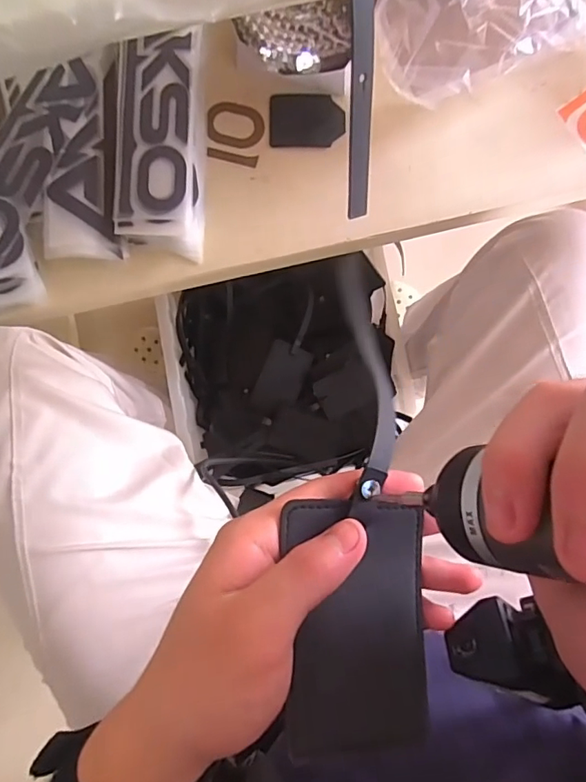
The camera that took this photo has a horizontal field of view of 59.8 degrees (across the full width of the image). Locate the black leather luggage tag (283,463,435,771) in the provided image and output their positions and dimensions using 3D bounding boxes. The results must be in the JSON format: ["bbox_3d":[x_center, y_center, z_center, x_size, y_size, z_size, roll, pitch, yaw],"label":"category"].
[{"bbox_3d":[0.028,0.095,0.212,0.060,0.011,0.095,1,78,-12],"label":"black leather luggage tag"}]

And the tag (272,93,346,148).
[{"bbox_3d":[0.016,-0.302,0.571,0.083,0.004,0.058,-1,90,0],"label":"tag"}]

